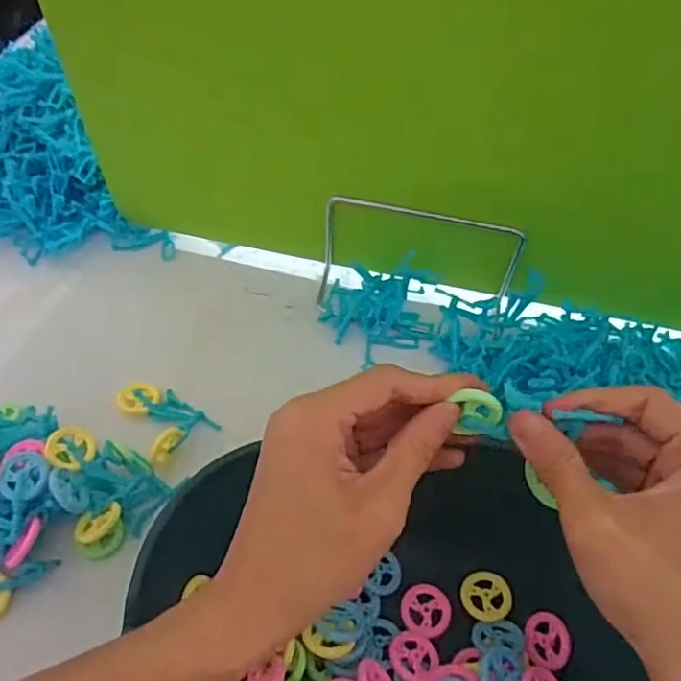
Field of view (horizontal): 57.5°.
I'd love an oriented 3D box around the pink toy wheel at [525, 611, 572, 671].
[{"bbox_3d":[0.118,0.171,0.355,0.005,0.028,0.028,25,72,-34],"label":"pink toy wheel"}]

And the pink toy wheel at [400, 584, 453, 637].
[{"bbox_3d":[0.051,0.162,0.373,0.030,0.004,0.029,0,54,0],"label":"pink toy wheel"}]

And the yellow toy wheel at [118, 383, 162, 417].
[{"bbox_3d":[-0.147,0.042,0.451,0.023,0.008,0.027,38,63,24],"label":"yellow toy wheel"}]

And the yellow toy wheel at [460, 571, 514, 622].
[{"bbox_3d":[0.089,0.156,0.378,0.029,0.007,0.029,0,54,0],"label":"yellow toy wheel"}]

